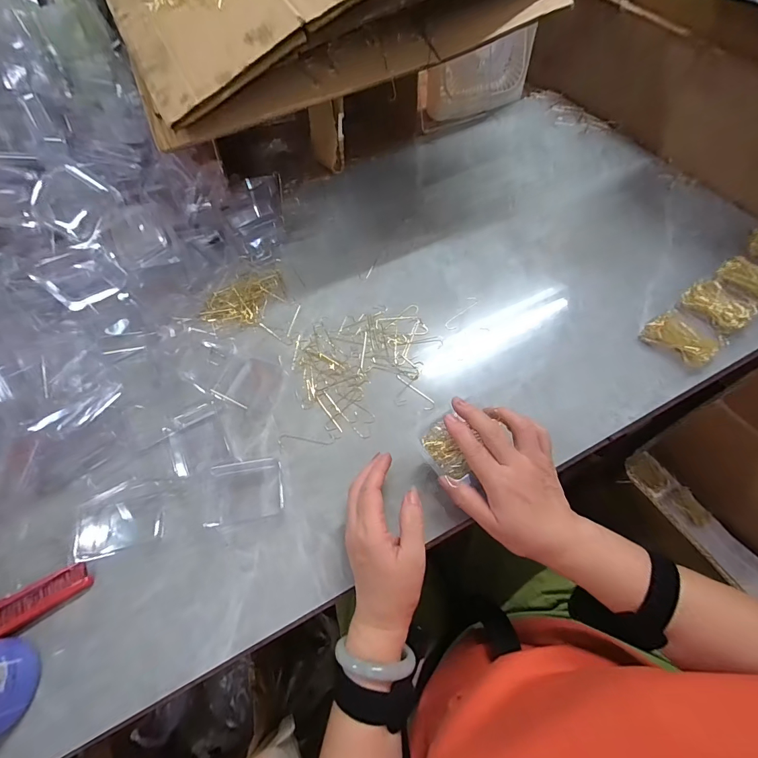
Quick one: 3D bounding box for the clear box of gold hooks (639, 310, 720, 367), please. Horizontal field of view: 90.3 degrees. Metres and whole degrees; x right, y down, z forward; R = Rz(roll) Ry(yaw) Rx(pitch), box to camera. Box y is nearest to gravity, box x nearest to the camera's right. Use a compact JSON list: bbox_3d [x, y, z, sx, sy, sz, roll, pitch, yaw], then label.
[{"bbox_3d":[0.361,-0.048,0.451,0.049,0.022,0.073,-38,65,-17],"label":"clear box of gold hooks"}]

